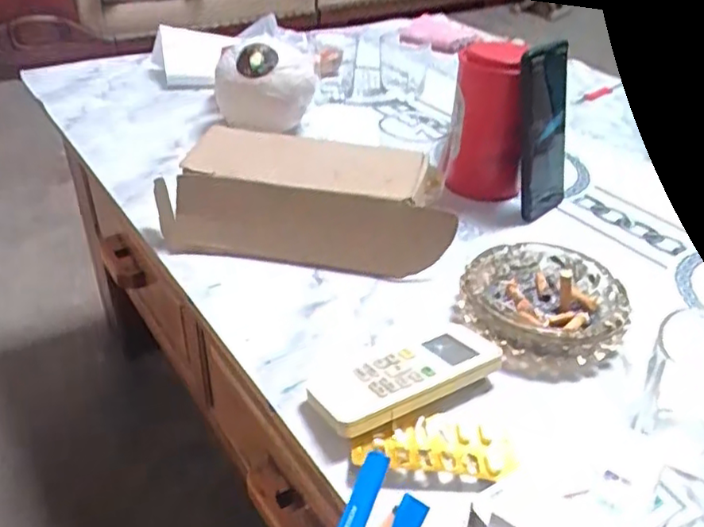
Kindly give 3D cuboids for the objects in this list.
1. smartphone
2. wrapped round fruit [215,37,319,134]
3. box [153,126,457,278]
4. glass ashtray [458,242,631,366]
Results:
[{"bbox_3d":[0.194,-0.129,0.635,0.074,0.170,0.013,-26,32,-32],"label":"smartphone"},{"bbox_3d":[-0.117,-0.242,0.830,0.121,0.095,0.124,-9,38,-14],"label":"wrapped round fruit"},{"bbox_3d":[-0.042,-0.057,0.564,0.261,0.075,0.120,7,36,6],"label":"box"},{"bbox_3d":[0.146,0.029,0.492,0.117,0.034,0.120,0,36,-2],"label":"glass ashtray"}]

